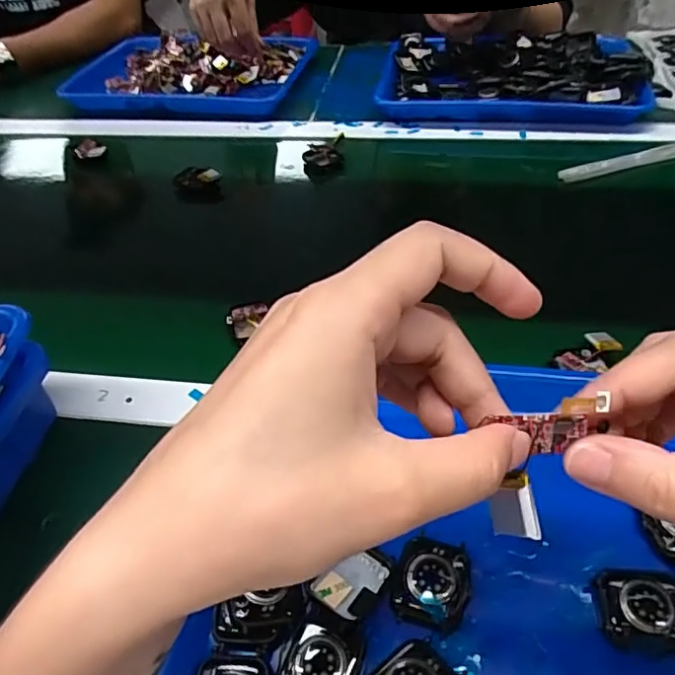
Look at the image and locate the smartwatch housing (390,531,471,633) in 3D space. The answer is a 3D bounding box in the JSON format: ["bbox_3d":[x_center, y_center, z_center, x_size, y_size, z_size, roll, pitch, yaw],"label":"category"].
[{"bbox_3d":[0.050,0.126,0.296,0.038,0.012,0.044,6,47,11],"label":"smartwatch housing"}]

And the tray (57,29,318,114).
[{"bbox_3d":[-0.220,-0.393,0.840,0.352,0.046,0.231,3,46,8],"label":"tray"}]

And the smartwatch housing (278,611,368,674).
[{"bbox_3d":[-0.008,0.156,0.271,0.036,0.007,0.043,13,48,17],"label":"smartwatch housing"}]

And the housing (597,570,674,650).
[{"bbox_3d":[0.153,0.134,0.282,0.041,0.014,0.035,1,46,7],"label":"housing"}]

